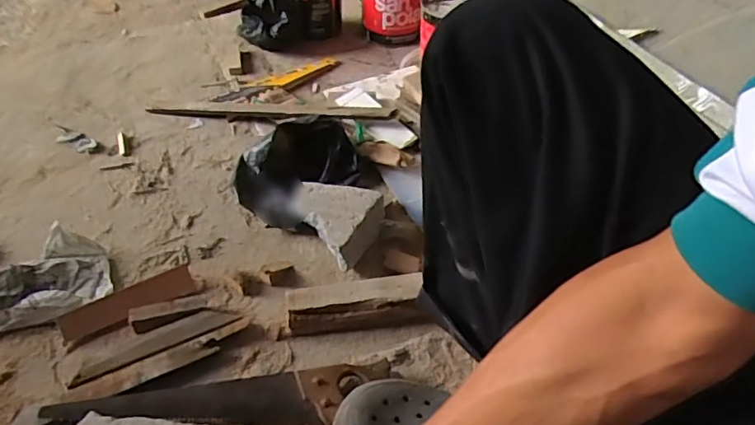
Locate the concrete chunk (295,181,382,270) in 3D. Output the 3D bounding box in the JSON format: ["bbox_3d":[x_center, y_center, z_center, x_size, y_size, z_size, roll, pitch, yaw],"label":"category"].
[{"bbox_3d":[-0.070,0.016,0.859,0.120,0.075,0.129,1,45,-1],"label":"concrete chunk"}]

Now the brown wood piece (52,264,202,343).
[{"bbox_3d":[-0.342,0.123,0.769,0.175,0.040,0.014,-21,6,-21],"label":"brown wood piece"}]

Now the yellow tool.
[{"bbox_3d":[-0.207,-0.283,1.180,0.291,0.014,0.082,-25,50,-24],"label":"yellow tool"}]

